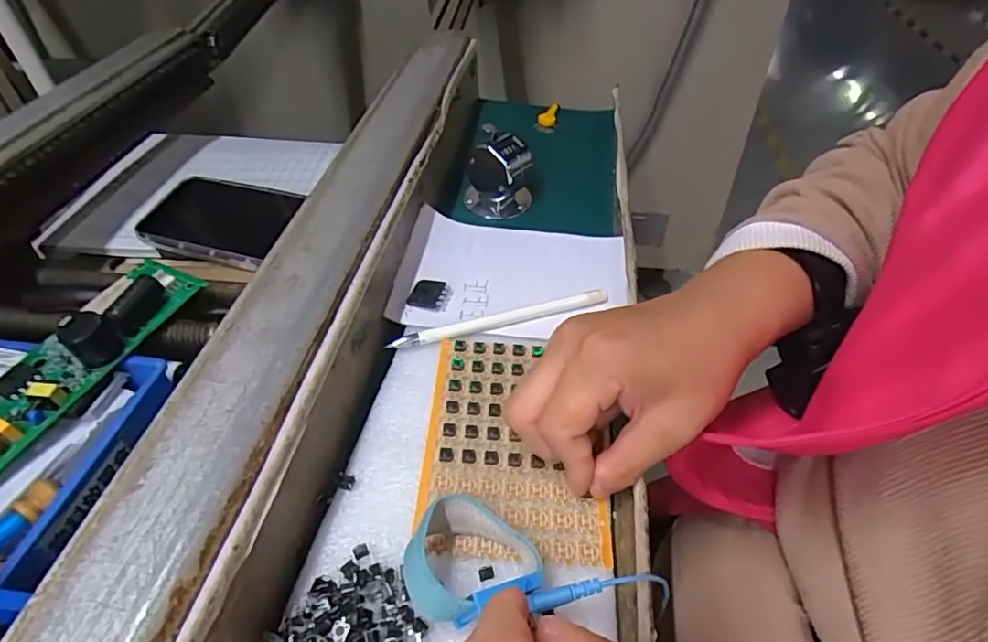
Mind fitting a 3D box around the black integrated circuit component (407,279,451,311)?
[{"bbox_3d":[-0.039,-0.016,0.350,0.024,0.007,0.023,3,43,4],"label":"black integrated circuit component"}]

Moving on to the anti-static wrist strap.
[{"bbox_3d":[0.014,0.098,0.212,0.096,0.019,0.048,16,46,17],"label":"anti-static wrist strap"}]

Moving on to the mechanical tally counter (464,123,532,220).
[{"bbox_3d":[0.002,-0.109,0.425,0.048,0.063,0.025,8,44,9],"label":"mechanical tally counter"}]

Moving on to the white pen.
[{"bbox_3d":[0.005,-0.001,0.334,0.131,0.008,0.006,-13,45,-13],"label":"white pen"}]

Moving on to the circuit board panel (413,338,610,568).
[{"bbox_3d":[0.010,0.055,0.283,0.082,0.009,0.125,2,43,2],"label":"circuit board panel"}]

